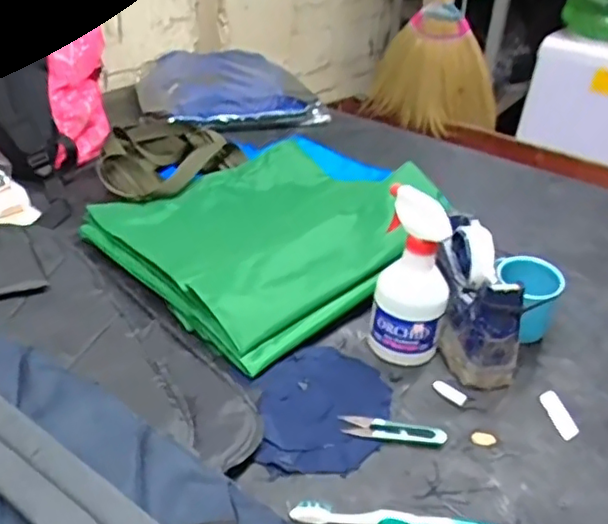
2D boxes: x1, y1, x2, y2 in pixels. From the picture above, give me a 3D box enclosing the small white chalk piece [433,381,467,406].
[{"bbox_3d":[0.152,0.137,0.647,0.036,0.012,0.010,25,37,29],"label":"small white chalk piece"}]

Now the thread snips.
[{"bbox_3d":[0.087,0.162,0.599,0.098,0.009,0.024,7,32,2],"label":"thread snips"}]

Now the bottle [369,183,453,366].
[{"bbox_3d":[0.117,0.022,0.666,0.080,0.189,0.066,14,33,14],"label":"bottle"}]

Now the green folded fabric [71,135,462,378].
[{"bbox_3d":[-0.036,-0.064,0.833,0.390,0.086,0.385,-25,42,-39],"label":"green folded fabric"}]

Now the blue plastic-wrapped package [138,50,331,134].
[{"bbox_3d":[-0.191,-0.389,1.378,0.362,0.062,0.400,-10,35,-24],"label":"blue plastic-wrapped package"}]

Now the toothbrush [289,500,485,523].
[{"bbox_3d":[0.081,0.214,0.513,0.177,0.017,0.021,5,32,0],"label":"toothbrush"}]

